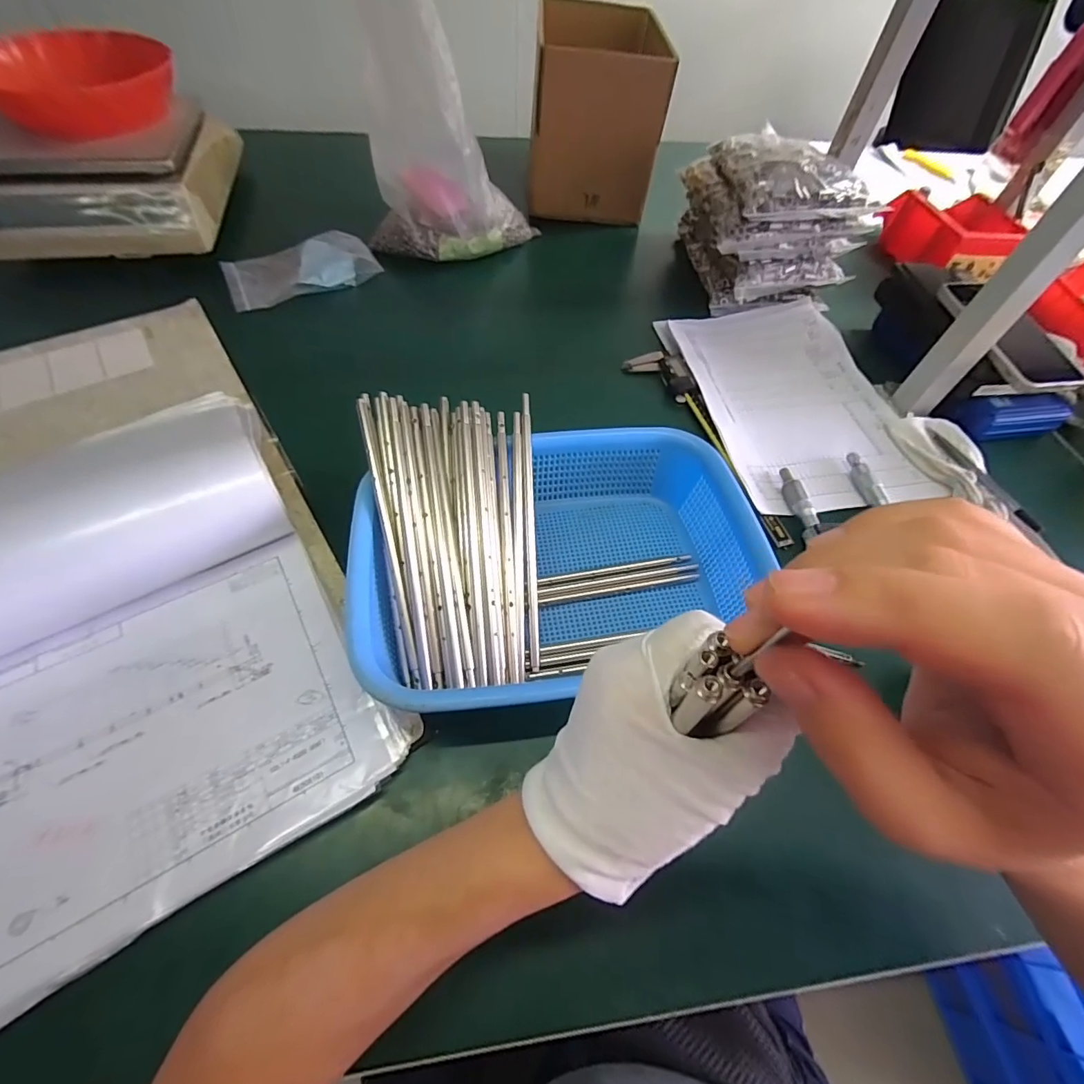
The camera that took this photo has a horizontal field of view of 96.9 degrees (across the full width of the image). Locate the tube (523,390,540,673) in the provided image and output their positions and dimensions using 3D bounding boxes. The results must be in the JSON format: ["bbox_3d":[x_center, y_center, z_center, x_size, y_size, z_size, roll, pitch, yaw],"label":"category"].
[{"bbox_3d":[-0.009,-0.013,0.372,0.007,0.004,0.215,-1,77,-3],"label":"tube"}]

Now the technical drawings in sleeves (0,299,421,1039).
[{"bbox_3d":[-0.375,-0.019,0.366,0.325,0.106,0.610,-30,64,-19],"label":"technical drawings in sleeves"}]

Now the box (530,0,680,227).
[{"bbox_3d":[0.079,-0.646,0.727,0.175,0.183,0.237,3,59,-1],"label":"box"}]

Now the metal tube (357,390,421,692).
[{"bbox_3d":[-0.110,-0.005,0.345,0.007,0.006,0.214,-12,81,-10],"label":"metal tube"}]

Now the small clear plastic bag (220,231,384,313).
[{"bbox_3d":[-0.313,-0.357,0.627,0.181,0.014,0.116,-24,63,-16],"label":"small clear plastic bag"}]

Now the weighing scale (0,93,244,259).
[{"bbox_3d":[-0.571,-0.491,0.636,0.264,0.128,0.280,-9,58,-10],"label":"weighing scale"}]

